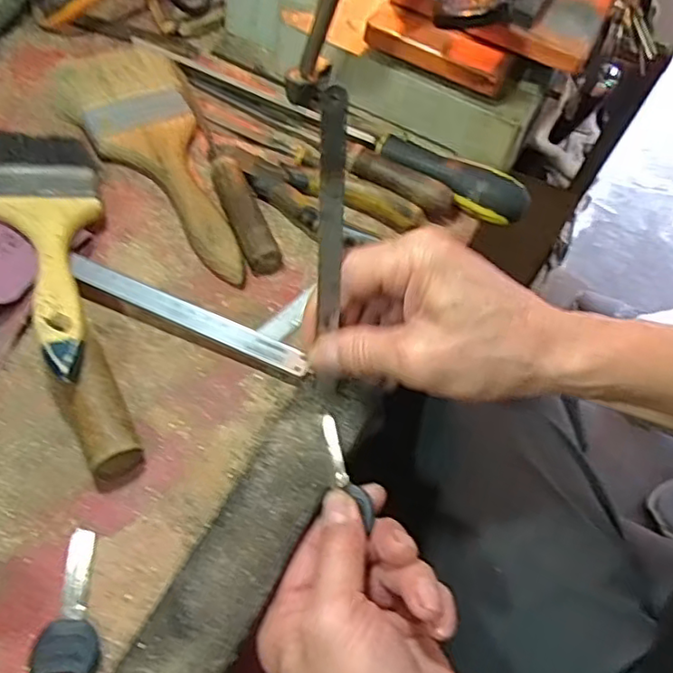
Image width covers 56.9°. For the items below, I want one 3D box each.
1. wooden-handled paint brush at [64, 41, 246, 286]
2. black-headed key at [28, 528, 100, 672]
[{"bbox_3d":[-0.126,-0.127,0.411,0.071,0.026,0.228,-16,61,-11],"label":"wooden-handled paint brush"},{"bbox_3d":[-0.116,0.121,0.279,0.024,0.009,0.068,3,59,0],"label":"black-headed key"}]

